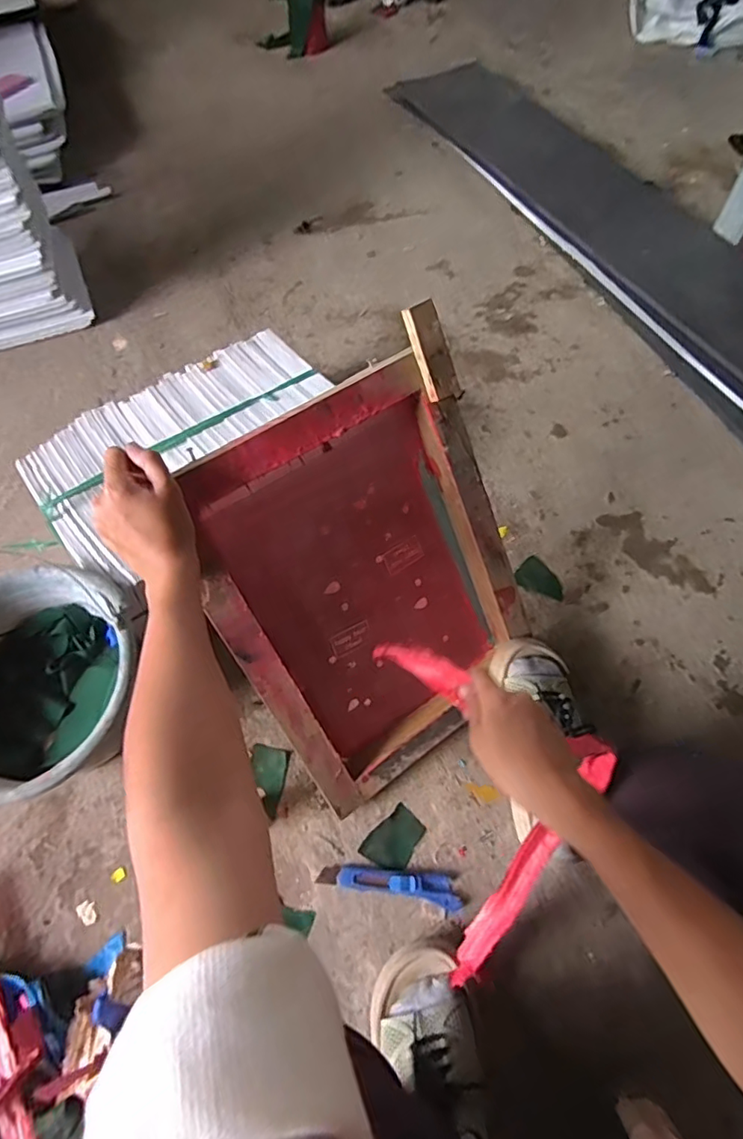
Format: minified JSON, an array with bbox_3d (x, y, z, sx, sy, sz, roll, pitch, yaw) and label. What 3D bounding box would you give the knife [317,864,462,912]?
[{"bbox_3d":[0.021,0.344,0.599,0.156,0.015,0.030,9,63,5],"label":"knife"}]

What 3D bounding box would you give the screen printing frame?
[{"bbox_3d":[0.002,0.019,0.575,0.305,0.431,0.059,-32,26,-16],"label":"screen printing frame"}]

